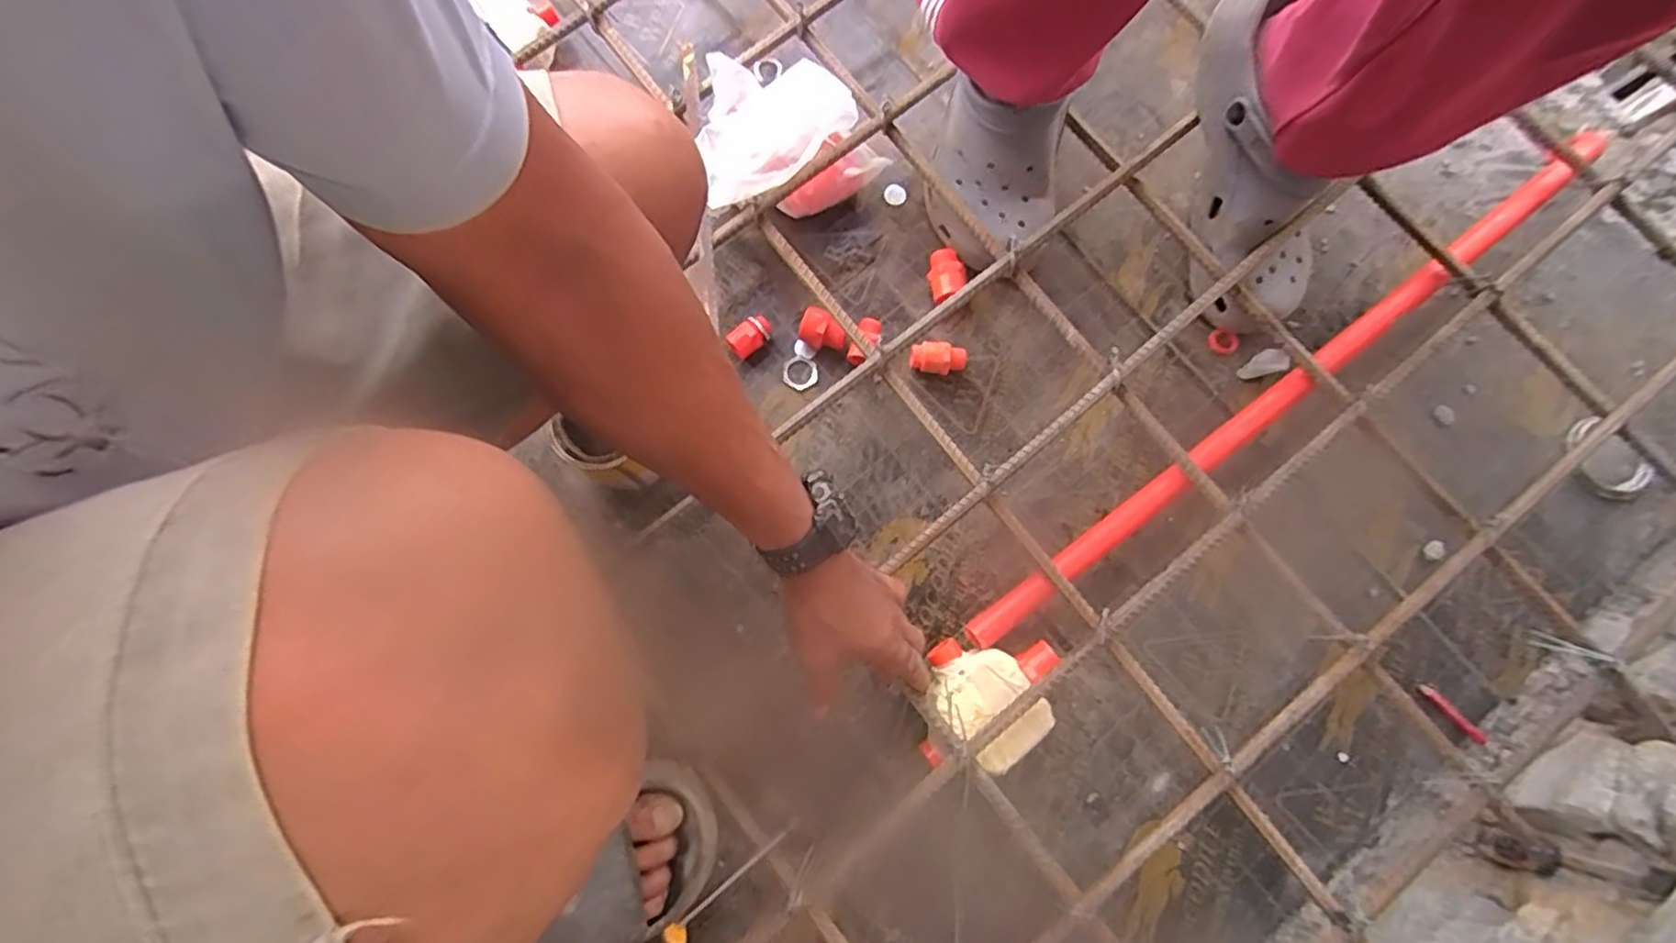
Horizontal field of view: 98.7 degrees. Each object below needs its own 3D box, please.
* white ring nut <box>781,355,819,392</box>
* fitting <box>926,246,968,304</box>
[{"bbox_3d":[-0.037,-0.094,0.683,0.032,0.006,0.034,0,80,-1],"label":"white ring nut"},{"bbox_3d":[0.102,-0.187,0.691,0.033,0.031,0.050,-17,80,-4],"label":"fitting"}]

